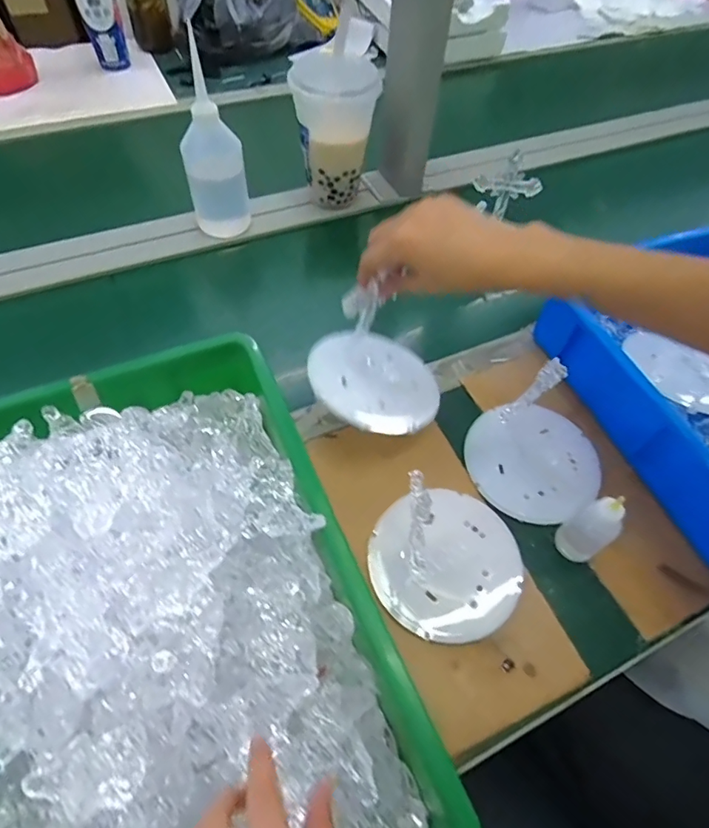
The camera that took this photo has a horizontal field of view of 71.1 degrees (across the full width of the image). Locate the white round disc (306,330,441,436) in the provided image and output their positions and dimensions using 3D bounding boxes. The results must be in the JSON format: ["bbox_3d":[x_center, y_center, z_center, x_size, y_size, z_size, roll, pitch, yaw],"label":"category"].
[{"bbox_3d":[0.021,-0.032,0.472,0.122,0.007,0.119,9,54,-12],"label":"white round disc"}]

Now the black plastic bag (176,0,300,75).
[{"bbox_3d":[-0.224,-0.802,0.979,0.238,0.136,0.158,-21,59,-16],"label":"black plastic bag"}]

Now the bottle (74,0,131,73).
[{"bbox_3d":[-0.458,-0.719,0.888,0.070,0.154,0.054,-18,58,-15],"label":"bottle"}]

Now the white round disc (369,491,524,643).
[{"bbox_3d":[0.080,0.127,0.431,0.126,0.014,0.125,1,56,-2],"label":"white round disc"}]

